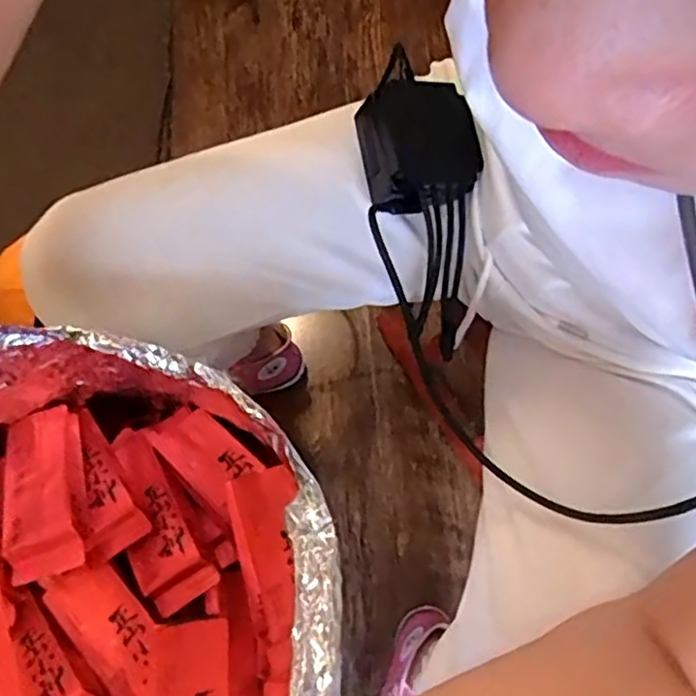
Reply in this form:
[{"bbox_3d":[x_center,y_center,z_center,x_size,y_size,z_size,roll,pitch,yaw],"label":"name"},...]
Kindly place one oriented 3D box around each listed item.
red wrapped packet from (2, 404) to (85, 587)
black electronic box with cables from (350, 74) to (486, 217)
[{"bbox_3d":[-0.234,0.106,0.509,0.061,0.022,0.133,-17,55,-6],"label":"red wrapped packet"},{"bbox_3d":[0.053,-0.149,0.484,0.083,0.031,0.091,-11,71,-3],"label":"black electronic box with cables"}]

